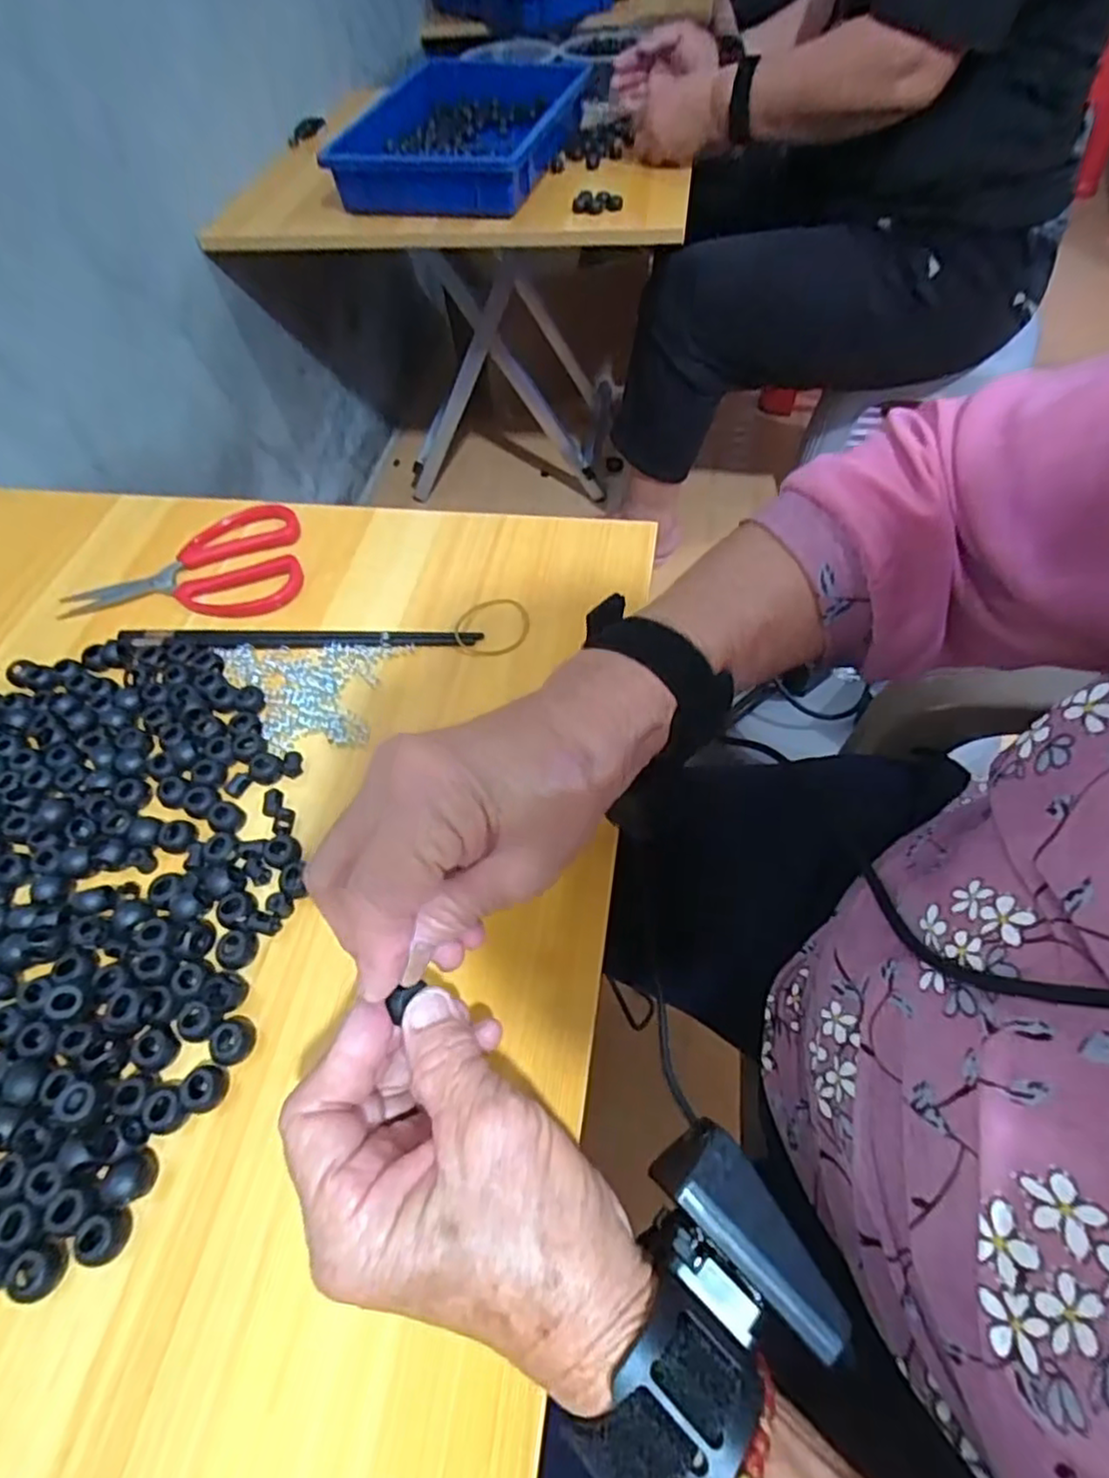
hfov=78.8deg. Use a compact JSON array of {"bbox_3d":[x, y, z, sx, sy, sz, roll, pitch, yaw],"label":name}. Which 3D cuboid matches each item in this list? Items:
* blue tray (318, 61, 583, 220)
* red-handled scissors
[{"bbox_3d":[-0.113,-0.818,0.904,0.257,0.057,0.435,7,56,9],"label":"blue tray"},{"bbox_3d":[-0.258,-0.121,0.466,0.160,0.014,0.103,-10,55,-3],"label":"red-handled scissors"}]

